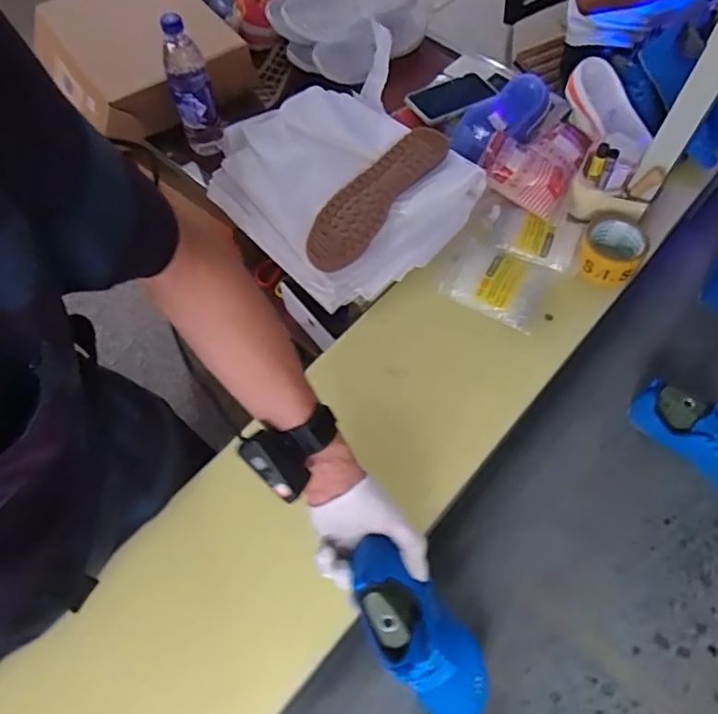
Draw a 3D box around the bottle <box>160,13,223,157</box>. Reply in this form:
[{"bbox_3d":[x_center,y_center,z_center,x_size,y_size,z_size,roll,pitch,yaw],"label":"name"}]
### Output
[{"bbox_3d":[-0.268,-0.425,0.880,0.060,0.215,0.068,-14,63,-7],"label":"bottle"}]

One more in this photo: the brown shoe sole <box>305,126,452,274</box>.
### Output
[{"bbox_3d":[0.023,-0.248,0.848,0.099,0.054,0.276,36,68,17],"label":"brown shoe sole"}]

